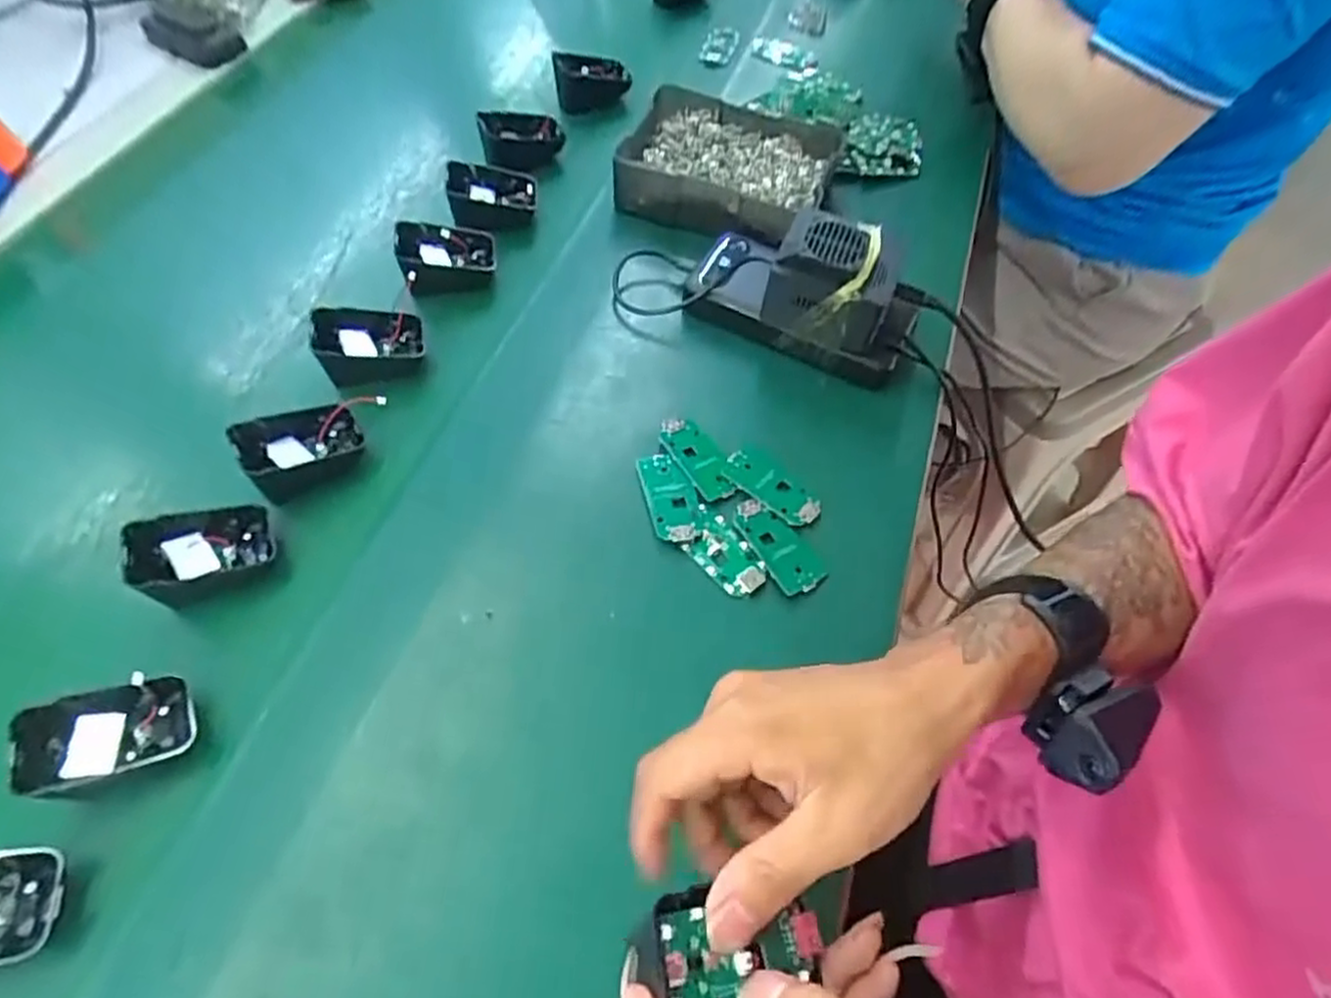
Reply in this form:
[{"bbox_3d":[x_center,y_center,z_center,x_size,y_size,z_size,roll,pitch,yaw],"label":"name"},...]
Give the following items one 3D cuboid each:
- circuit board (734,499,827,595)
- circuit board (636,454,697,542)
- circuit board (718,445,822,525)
[{"bbox_3d":[0.065,0.027,0.425,0.027,0.004,0.064,-28,62,-16],"label":"circuit board"},{"bbox_3d":[0.001,-0.002,0.437,0.027,0.006,0.061,-13,59,-8],"label":"circuit board"},{"bbox_3d":[0.066,-0.008,0.445,0.063,0.004,0.030,36,64,20],"label":"circuit board"}]

